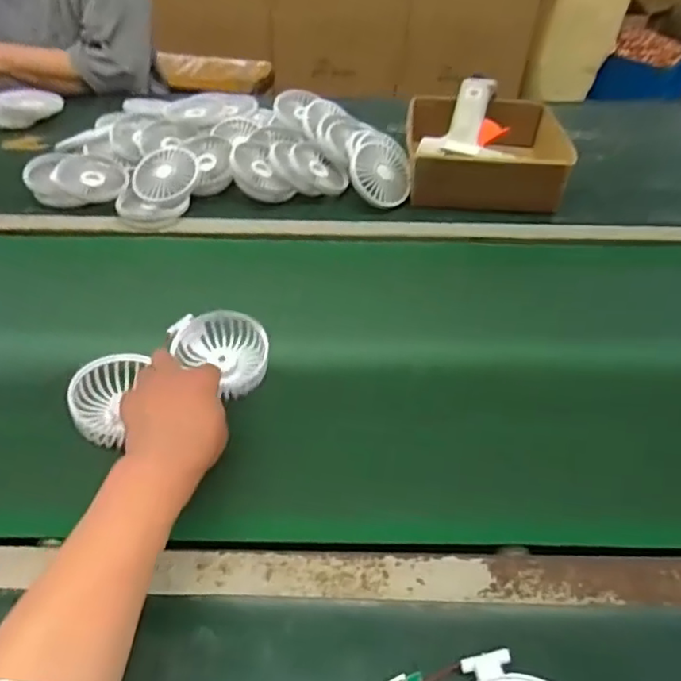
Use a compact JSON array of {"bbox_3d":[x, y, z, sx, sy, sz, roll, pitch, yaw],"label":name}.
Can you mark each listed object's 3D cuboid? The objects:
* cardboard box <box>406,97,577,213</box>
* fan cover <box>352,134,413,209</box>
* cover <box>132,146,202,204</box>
[{"bbox_3d":[0.199,-0.264,0.836,0.209,0.059,0.218,4,44,3],"label":"cardboard box"},{"bbox_3d":[0.055,-0.221,0.786,0.085,0.025,0.084,35,77,-19],"label":"fan cover"},{"bbox_3d":[-0.229,-0.218,0.788,0.095,0.030,0.086,40,87,23],"label":"cover"}]

